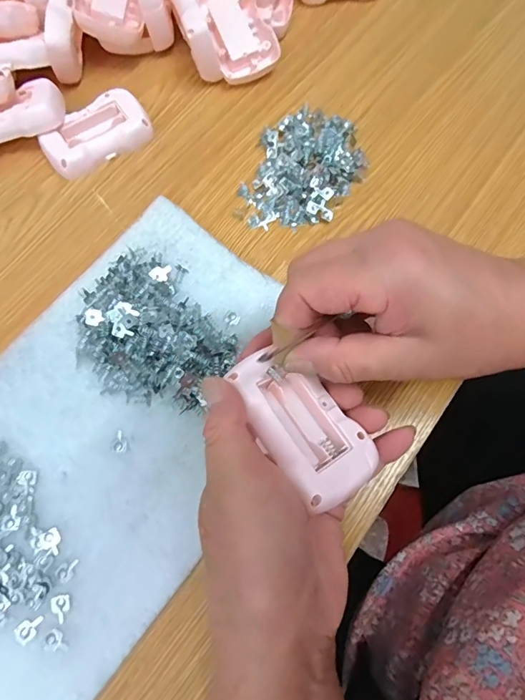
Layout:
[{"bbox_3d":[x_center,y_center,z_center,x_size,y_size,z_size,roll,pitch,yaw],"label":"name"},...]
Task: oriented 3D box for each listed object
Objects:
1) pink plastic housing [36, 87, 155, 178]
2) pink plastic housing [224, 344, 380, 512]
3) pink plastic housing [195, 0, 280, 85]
[{"bbox_3d":[-0.135,-0.176,0.356,0.085,0.017,0.052,-33,75,-10],"label":"pink plastic housing"},{"bbox_3d":[0.018,0.039,0.226,0.044,0.019,0.083,-30,73,-29],"label":"pink plastic housing"},{"bbox_3d":[-0.025,-0.280,0.381,0.053,0.020,0.088,-26,91,-1],"label":"pink plastic housing"}]

